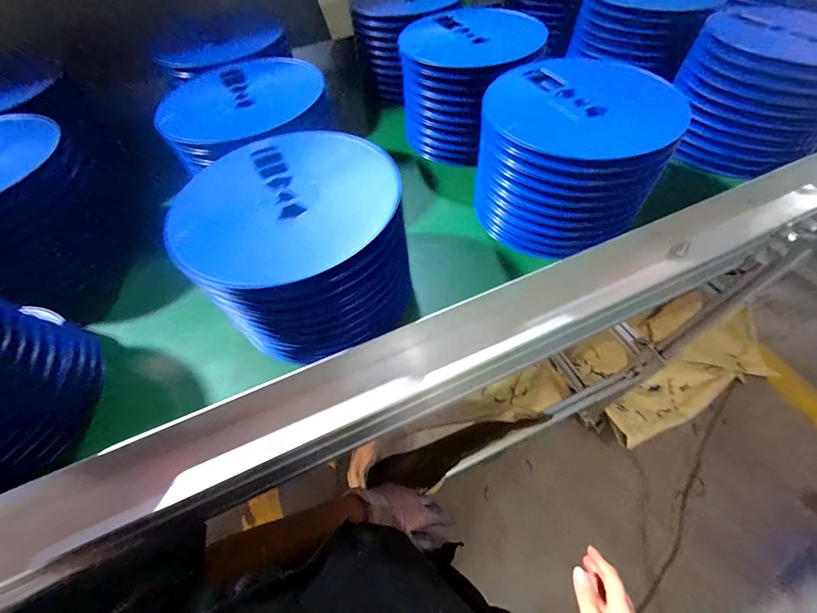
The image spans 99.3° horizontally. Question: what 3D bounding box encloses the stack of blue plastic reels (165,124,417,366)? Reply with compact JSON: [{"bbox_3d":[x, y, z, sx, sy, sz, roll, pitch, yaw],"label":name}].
[{"bbox_3d":[-0.095,-0.062,0.307,0.159,0.097,0.184,-15,57,-10],"label":"stack of blue plastic reels"}]

